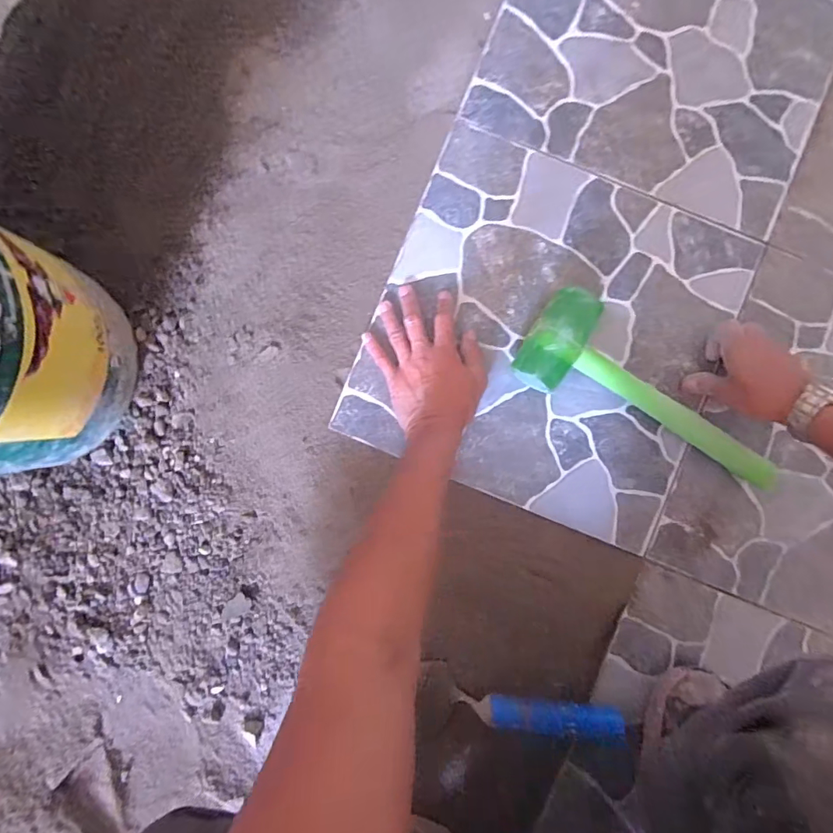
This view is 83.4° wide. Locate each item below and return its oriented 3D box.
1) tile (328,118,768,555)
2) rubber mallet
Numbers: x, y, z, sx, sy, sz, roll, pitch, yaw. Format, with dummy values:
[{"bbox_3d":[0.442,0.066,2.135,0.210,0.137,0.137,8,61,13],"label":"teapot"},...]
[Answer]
[{"bbox_3d":[0.158,-0.096,0.554,0.387,0.010,0.394,23,89,0],"label":"tile"},{"bbox_3d":[0.269,-0.014,0.525,0.327,0.069,0.112,31,90,1],"label":"rubber mallet"}]

